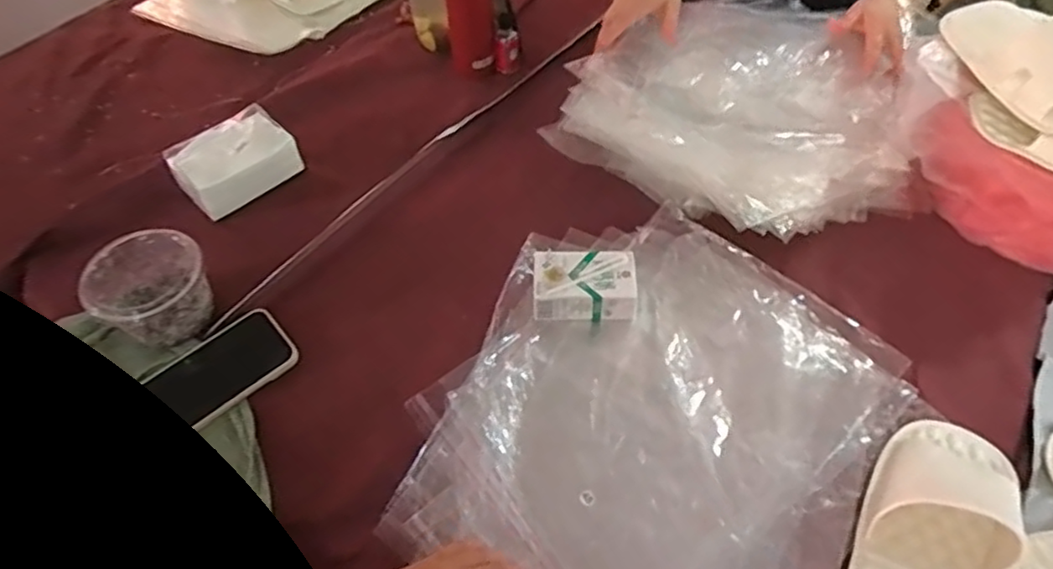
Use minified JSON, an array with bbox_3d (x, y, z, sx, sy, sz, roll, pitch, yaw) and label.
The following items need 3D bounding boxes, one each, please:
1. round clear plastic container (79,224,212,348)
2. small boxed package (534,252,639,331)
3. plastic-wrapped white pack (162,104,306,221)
[{"bbox_3d":[-0.396,0.003,0.681,0.116,0.072,0.097,-30,58,-19],"label":"round clear plastic container"},{"bbox_3d":[0.064,0.001,0.696,0.111,0.039,0.070,-1,53,1],"label":"small boxed package"},{"bbox_3d":[-0.363,-0.154,0.801,0.139,0.071,0.074,-36,60,-22],"label":"plastic-wrapped white pack"}]

